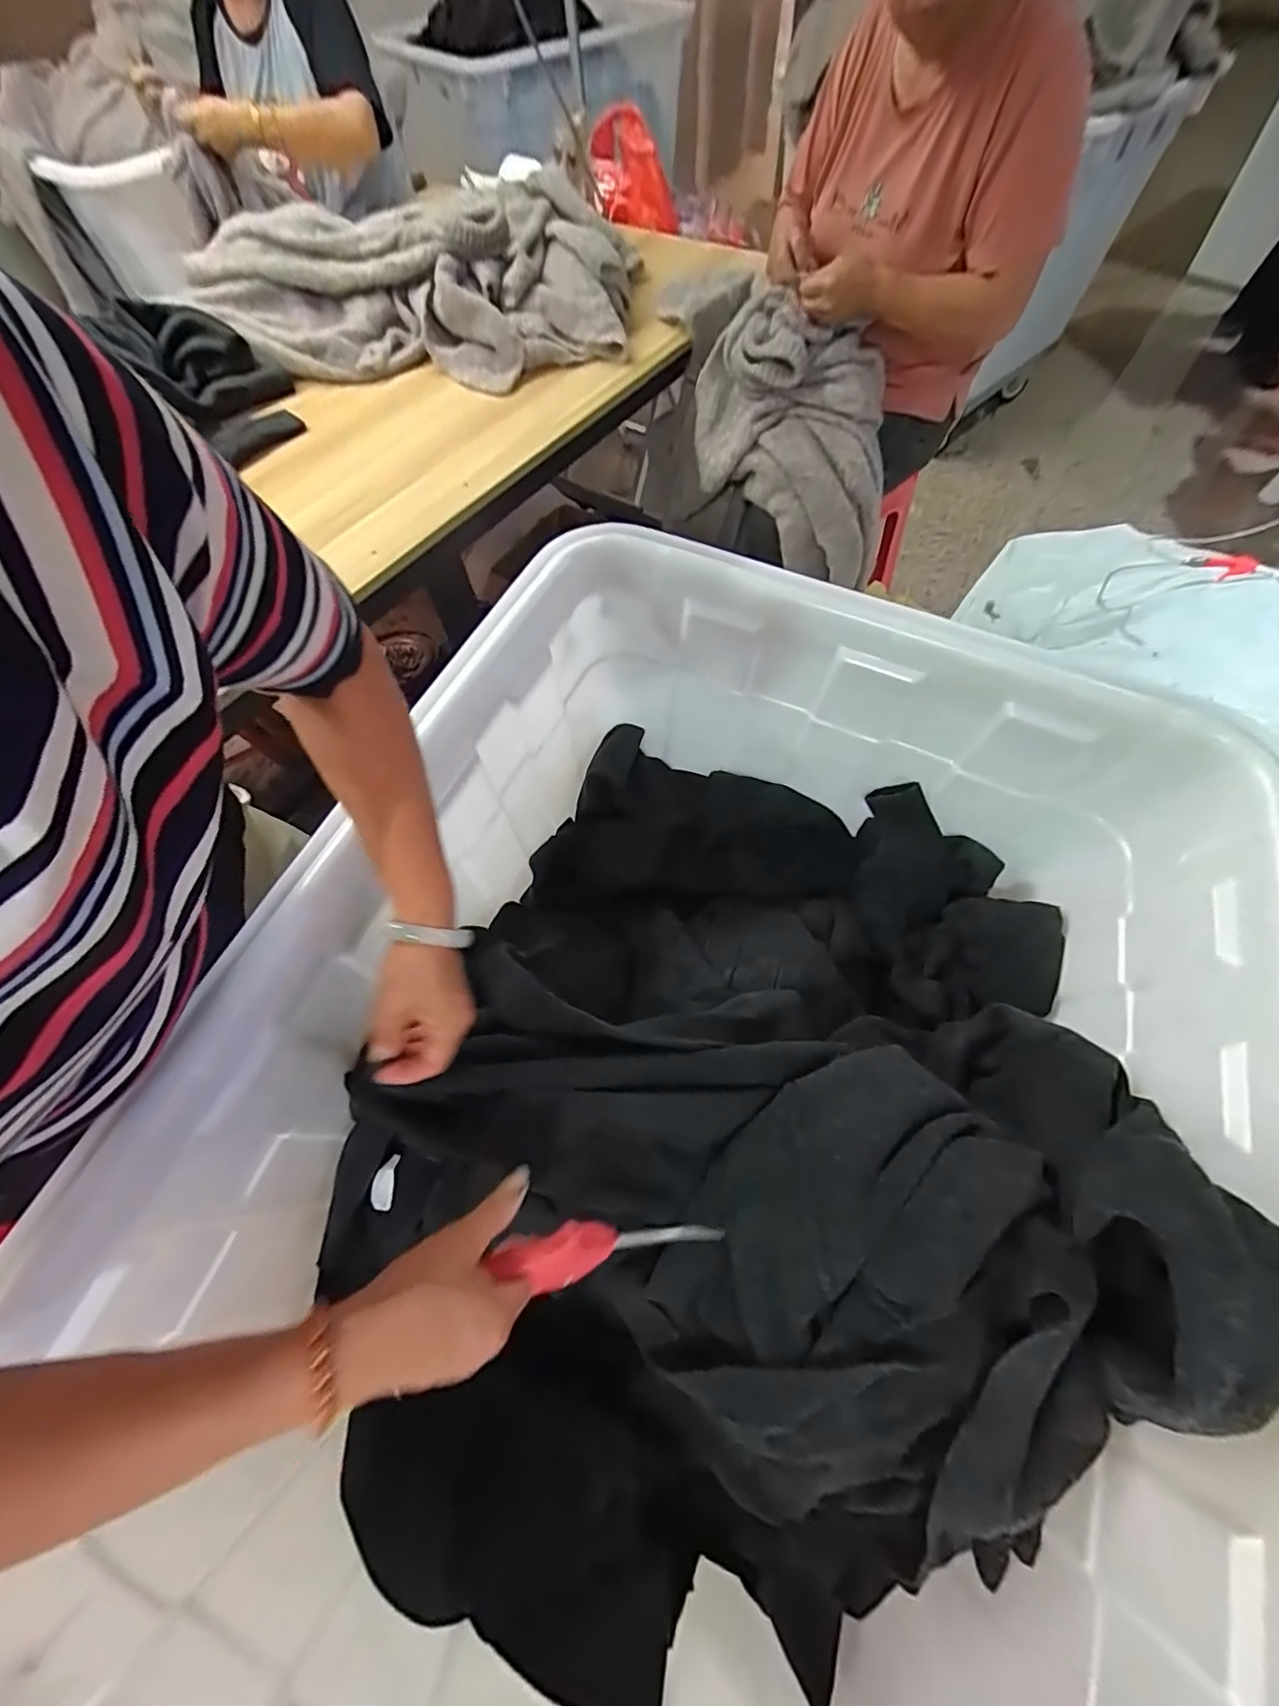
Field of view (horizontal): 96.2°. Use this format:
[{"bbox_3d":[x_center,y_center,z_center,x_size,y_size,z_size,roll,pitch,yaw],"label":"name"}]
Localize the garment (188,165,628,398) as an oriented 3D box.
[{"bbox_3d":[-0.384,-1.001,1.001,0.708,0.153,0.388,6,64,6],"label":"garment"}]

